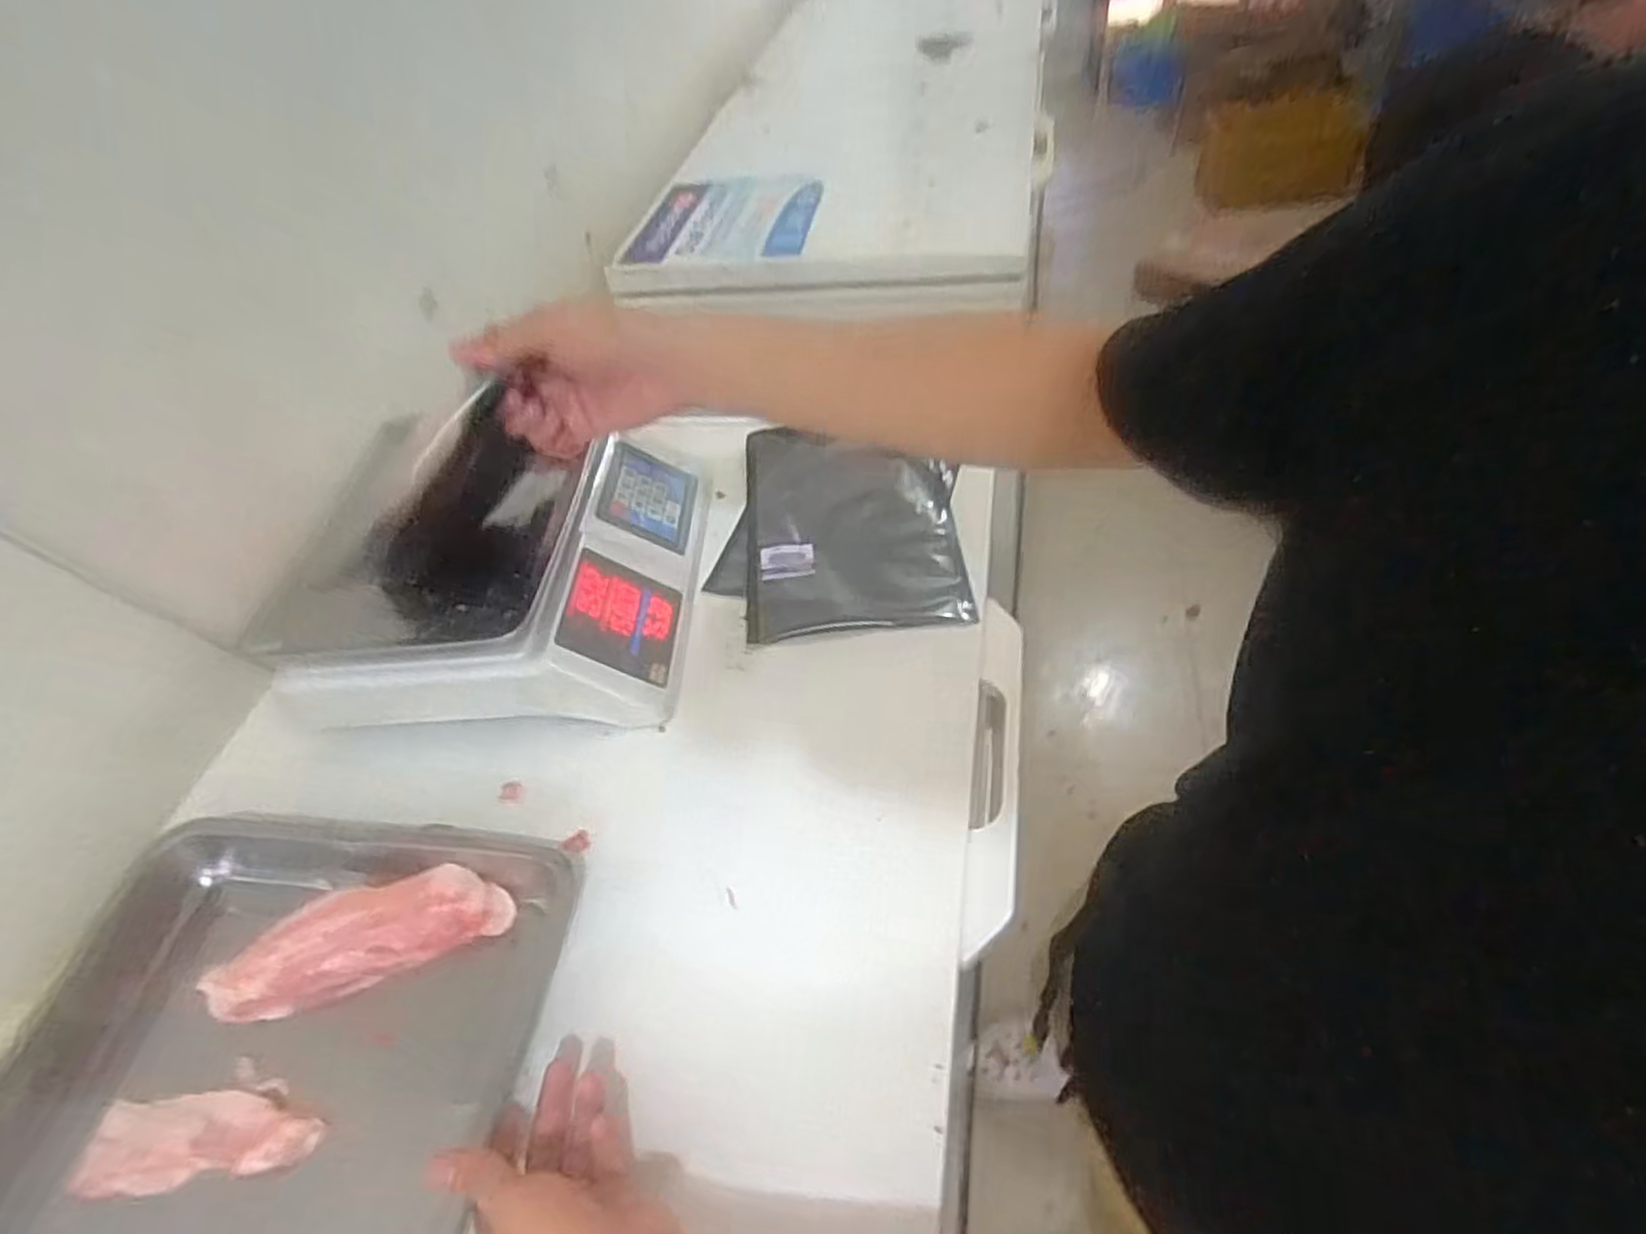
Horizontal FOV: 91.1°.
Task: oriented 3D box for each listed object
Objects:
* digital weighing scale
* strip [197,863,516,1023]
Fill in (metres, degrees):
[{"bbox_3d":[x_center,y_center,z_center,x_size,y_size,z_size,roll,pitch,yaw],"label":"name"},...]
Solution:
[{"bbox_3d":[-0.283,-0.046,0.732,0.310,0.098,0.290,-2,50,3],"label":"digital weighing scale"},{"bbox_3d":[-0.316,0.218,0.560,0.192,0.029,0.065,-17,51,-10],"label":"strip"}]

